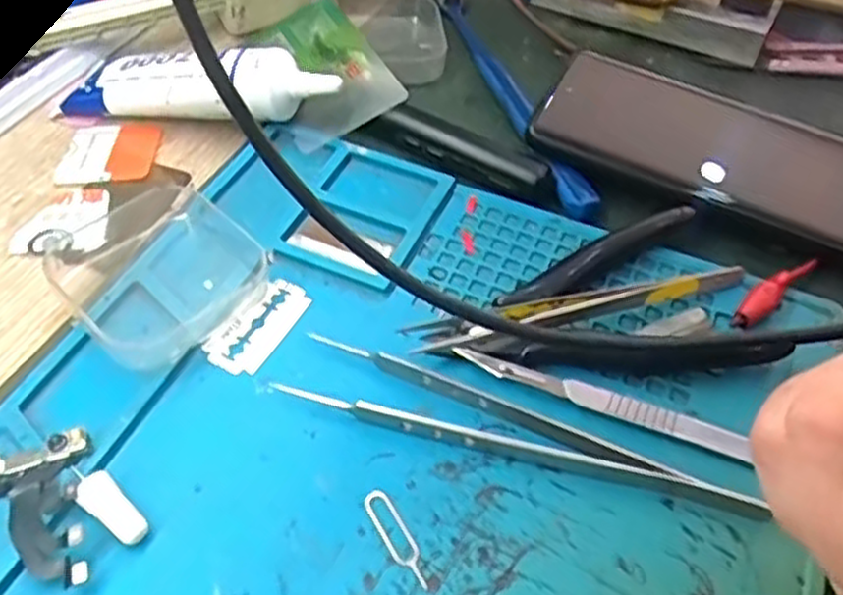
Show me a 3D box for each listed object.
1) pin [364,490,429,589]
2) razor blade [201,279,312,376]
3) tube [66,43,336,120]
[{"bbox_3d":[-0.007,0.069,0.226,0.008,0.004,0.032,-23,54,-21],"label":"pin"},{"bbox_3d":[-0.057,0.009,0.275,0.021,0.004,0.042,26,53,18],"label":"razor blade"},{"bbox_3d":[-0.100,-0.092,0.338,0.129,0.023,0.025,1,48,14],"label":"tube"}]

